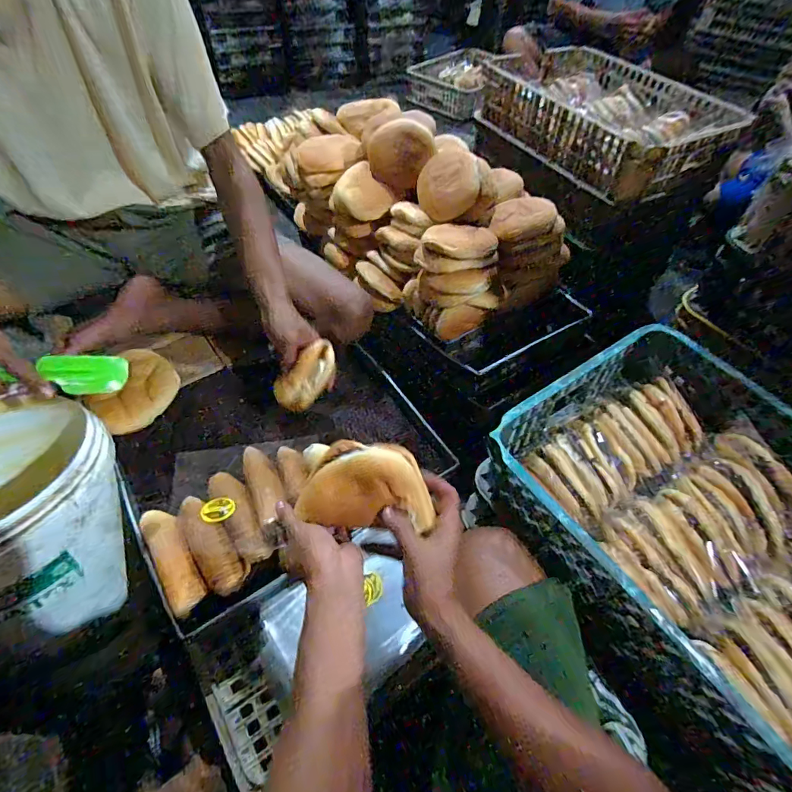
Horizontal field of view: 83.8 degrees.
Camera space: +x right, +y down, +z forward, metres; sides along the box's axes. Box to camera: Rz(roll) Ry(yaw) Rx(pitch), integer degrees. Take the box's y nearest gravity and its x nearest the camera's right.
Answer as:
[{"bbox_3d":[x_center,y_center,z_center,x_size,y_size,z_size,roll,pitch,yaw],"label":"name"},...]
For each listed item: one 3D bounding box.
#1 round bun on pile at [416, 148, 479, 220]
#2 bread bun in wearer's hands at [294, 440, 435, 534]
[{"bbox_3d":[0.108,-0.433,0.910,0.137,0.128,0.036,-2,22,31],"label":"round bun on pile"},{"bbox_3d":[-0.032,0.095,0.480,0.138,0.056,0.082,8,53,2],"label":"bread bun in wearer's hands"}]

